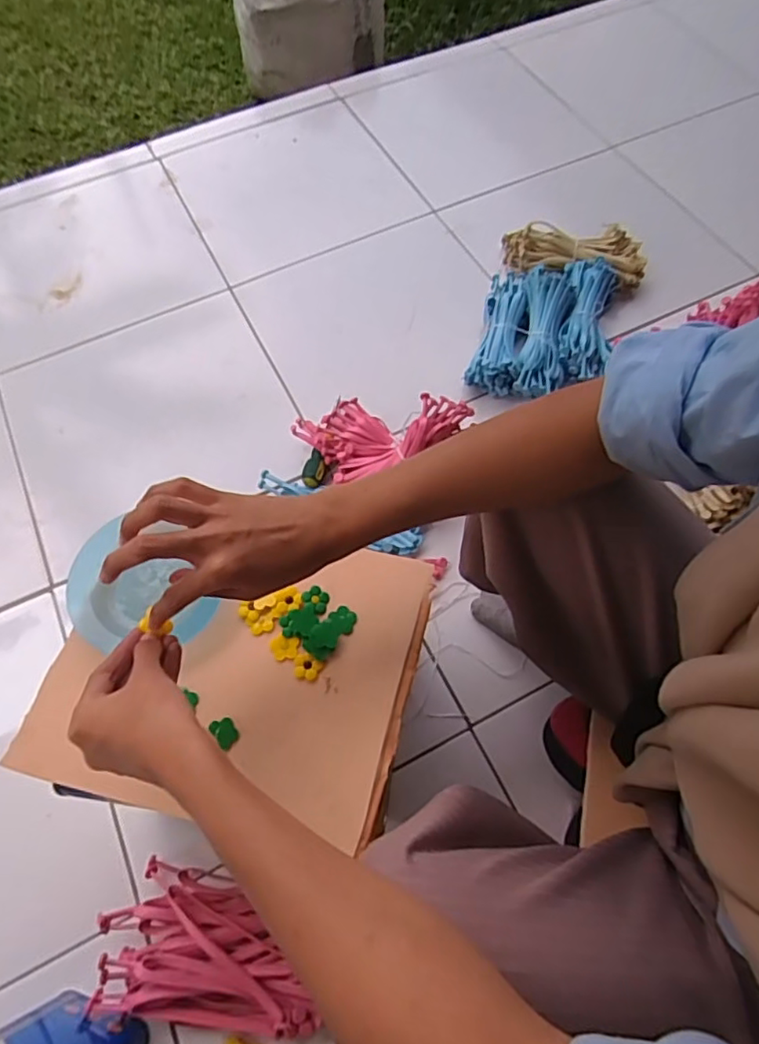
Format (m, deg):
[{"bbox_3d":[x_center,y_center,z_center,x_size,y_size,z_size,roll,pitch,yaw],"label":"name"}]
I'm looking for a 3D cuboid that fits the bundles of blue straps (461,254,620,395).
[{"bbox_3d":[0.255,-0.302,0.894,0.196,0.059,0.253,15,65,7],"label":"bundles of blue straps"}]

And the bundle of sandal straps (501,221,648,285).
[{"bbox_3d":[0.314,-0.434,0.967,0.227,0.064,0.073,12,65,7],"label":"bundle of sandal straps"}]

